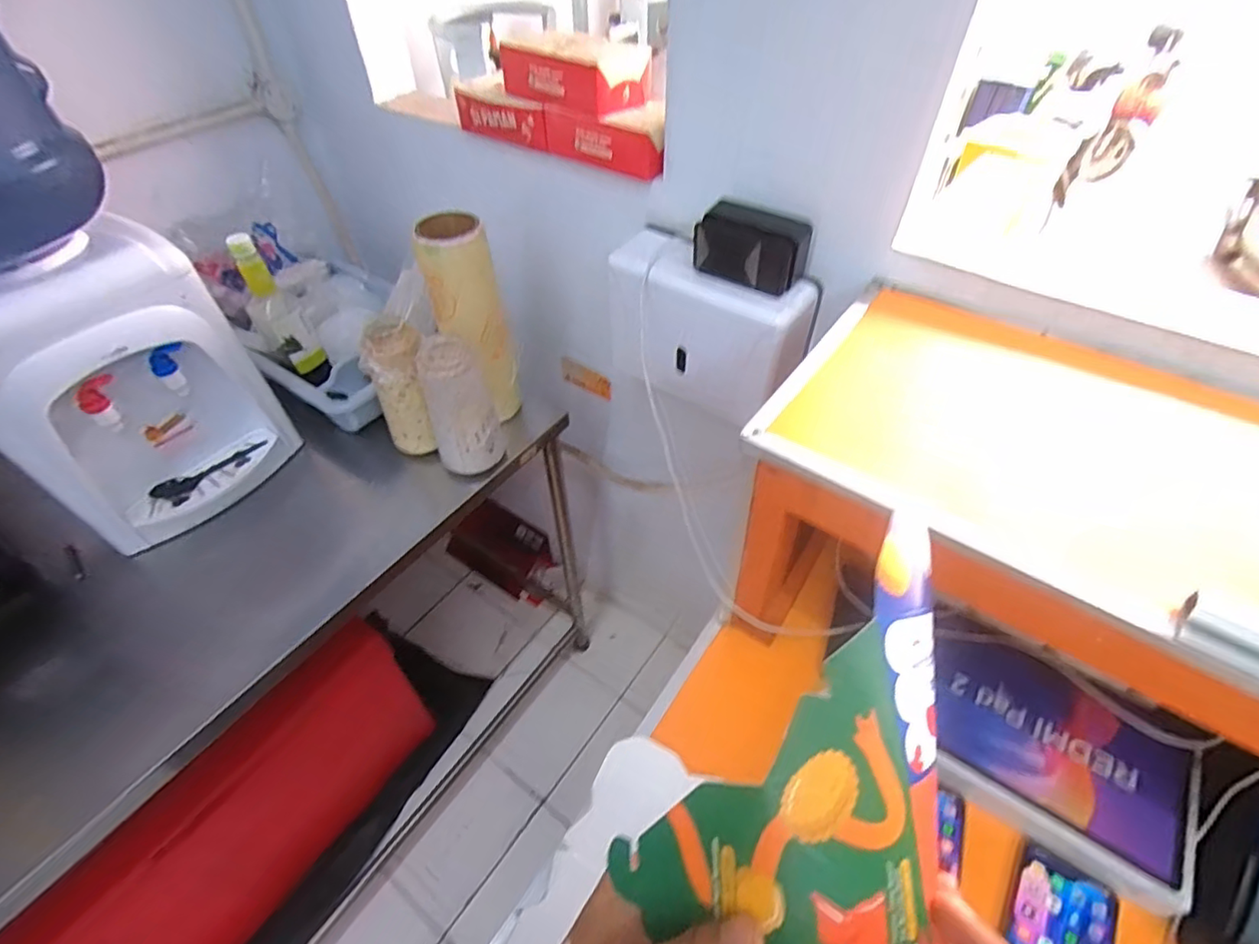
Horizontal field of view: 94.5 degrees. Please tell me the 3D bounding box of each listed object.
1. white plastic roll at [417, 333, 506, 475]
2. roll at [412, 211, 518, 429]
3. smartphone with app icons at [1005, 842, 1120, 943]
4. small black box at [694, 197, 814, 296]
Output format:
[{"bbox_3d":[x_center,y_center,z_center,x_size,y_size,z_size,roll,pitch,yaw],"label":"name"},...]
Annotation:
[{"bbox_3d":[-0.245,-0.107,0.830,0.096,0.217,0.098,0,48,0],"label":"white plastic roll"},{"bbox_3d":[-0.238,-0.220,0.874,0.095,0.302,0.106,-20,51,-17],"label":"roll"},{"bbox_3d":[0.362,0.410,0.491,0.076,0.010,0.153,26,54,22],"label":"smartphone with app icons"},{"bbox_3d":[0.142,-0.262,0.675,0.121,0.072,0.062,32,56,25],"label":"small black box"}]

